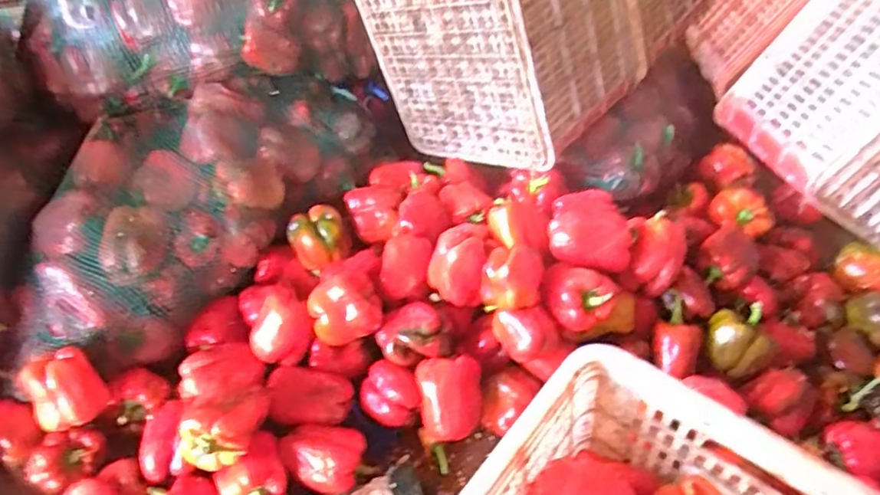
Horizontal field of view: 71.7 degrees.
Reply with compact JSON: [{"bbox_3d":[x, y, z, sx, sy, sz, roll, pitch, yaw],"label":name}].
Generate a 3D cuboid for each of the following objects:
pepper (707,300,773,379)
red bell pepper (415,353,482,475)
[{"bbox_3d":[0.465,0.144,0.949,0.099,0.068,0.093,-12,45,-16],"label":"pepper"},{"bbox_3d":[0.017,0.241,0.894,0.094,0.083,0.155,-7,75,2],"label":"red bell pepper"}]

